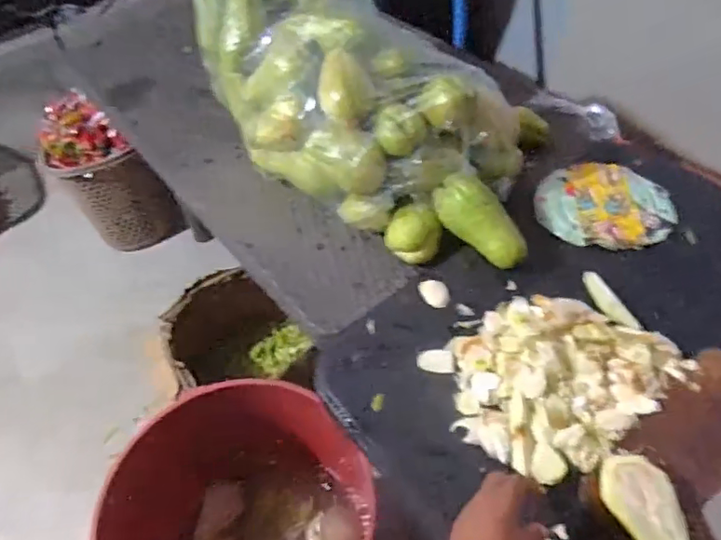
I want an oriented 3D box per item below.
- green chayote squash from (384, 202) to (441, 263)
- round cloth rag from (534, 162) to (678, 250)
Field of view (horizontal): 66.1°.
[{"bbox_3d":[0.083,-0.057,0.883,0.087,0.073,0.066,4,51,10],"label":"green chayote squash"},{"bbox_3d":[0.408,-0.113,0.935,0.206,0.030,0.196,-3,48,4],"label":"round cloth rag"}]

